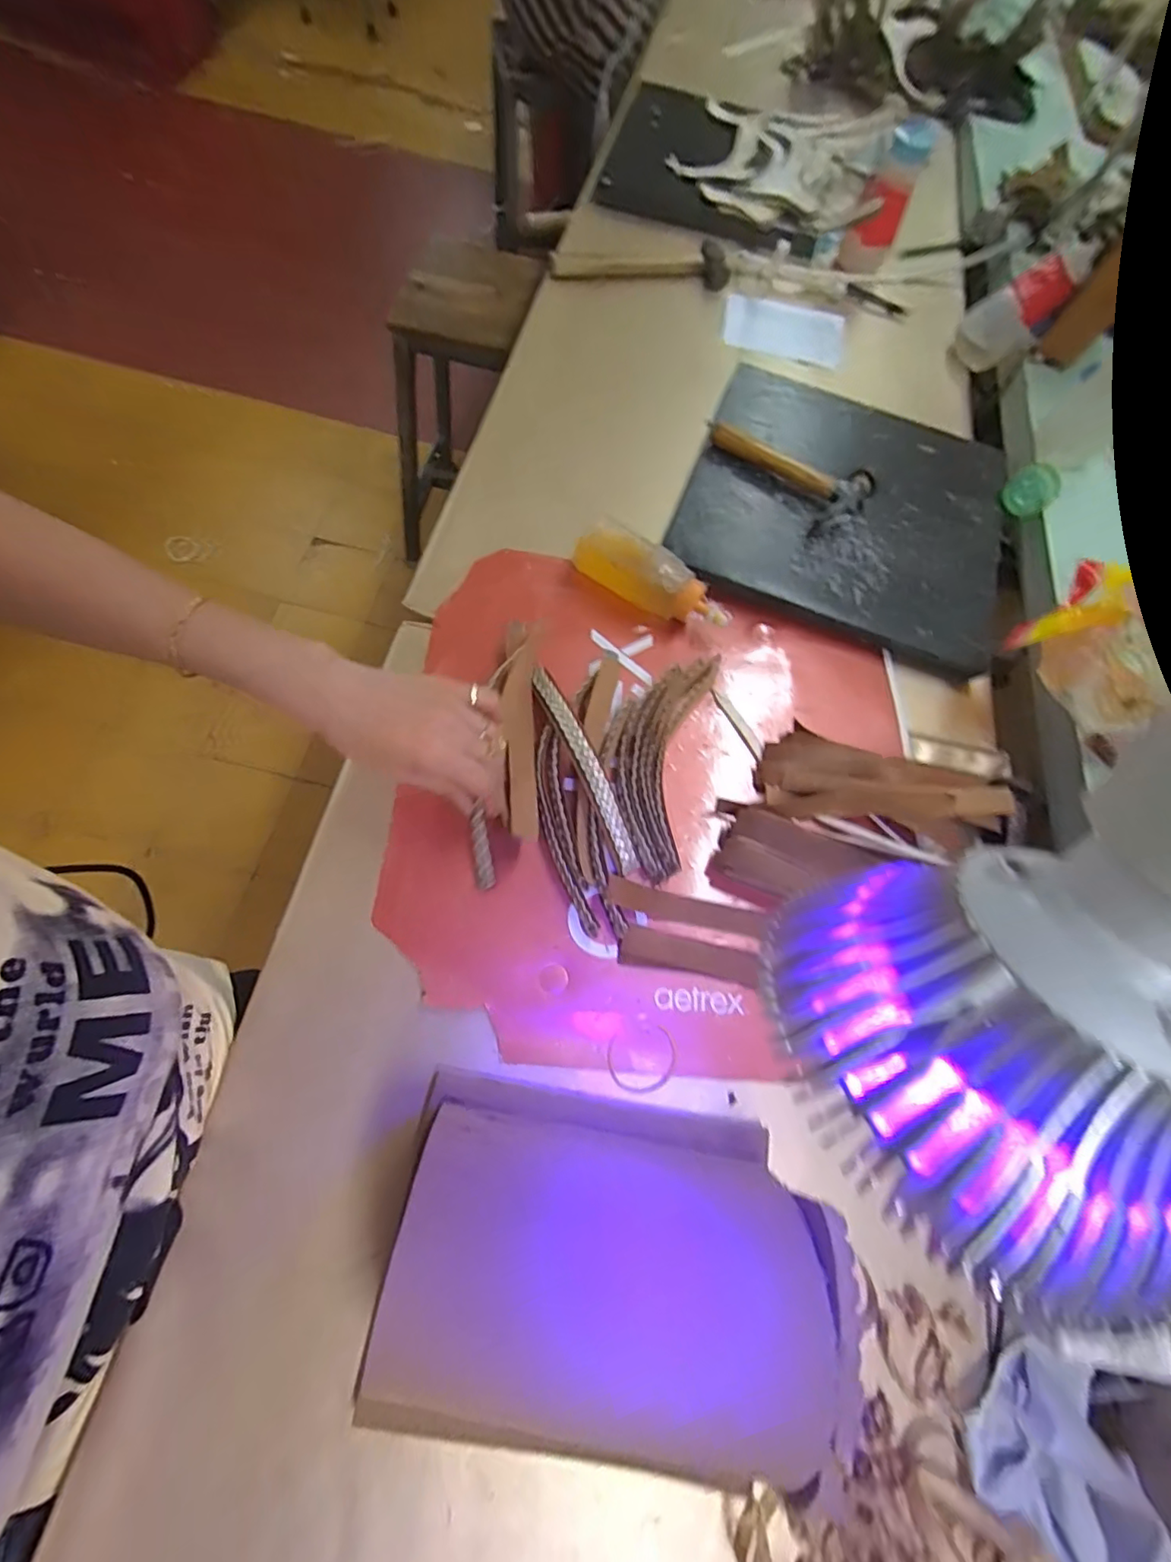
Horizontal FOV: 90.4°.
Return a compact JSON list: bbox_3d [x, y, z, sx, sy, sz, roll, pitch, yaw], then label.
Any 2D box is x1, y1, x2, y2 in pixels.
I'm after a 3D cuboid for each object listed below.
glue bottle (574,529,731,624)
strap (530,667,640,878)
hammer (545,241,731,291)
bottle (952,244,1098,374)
[{"bbox_3d":[0.059,-0.171,0.501,0.143,0.051,0.036,24,68,-8],"label":"glue bottle"},{"bbox_3d":[0.000,-0.015,0.435,0.026,0.019,0.170,-18,71,-14],"label":"strap"},{"bbox_3d":[0.065,-0.625,0.708,0.217,0.030,0.054,-9,69,-10],"label":"hammer"},{"bbox_3d":[0.506,-0.549,0.675,0.054,0.139,0.056,14,64,-31],"label":"bottle"}]

